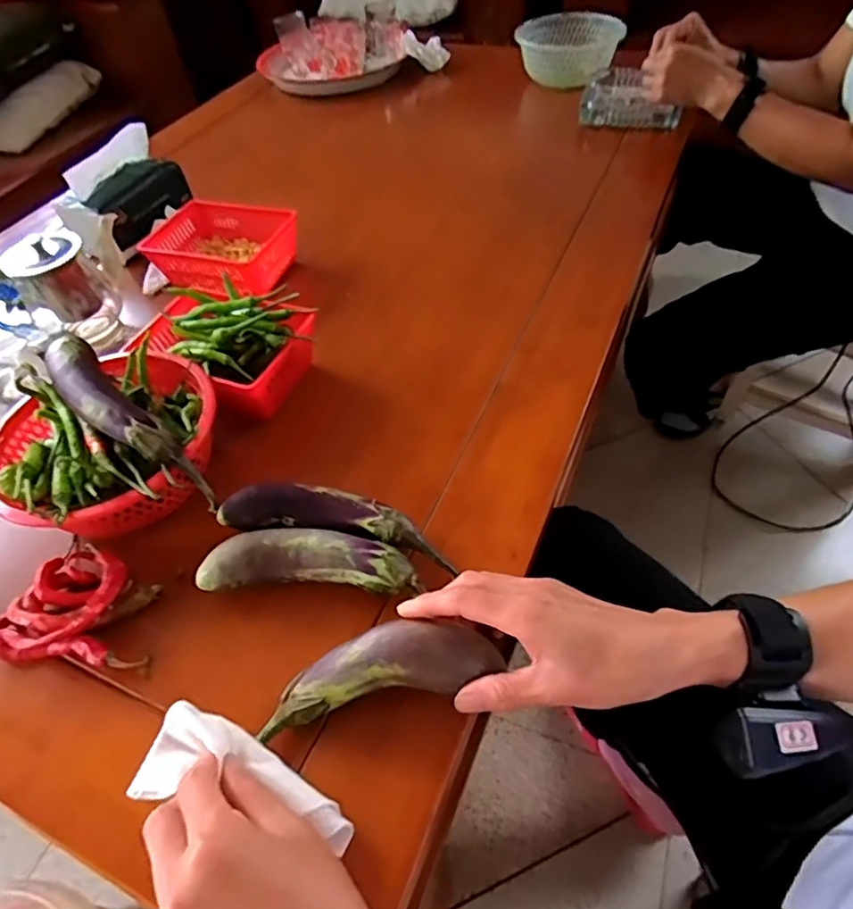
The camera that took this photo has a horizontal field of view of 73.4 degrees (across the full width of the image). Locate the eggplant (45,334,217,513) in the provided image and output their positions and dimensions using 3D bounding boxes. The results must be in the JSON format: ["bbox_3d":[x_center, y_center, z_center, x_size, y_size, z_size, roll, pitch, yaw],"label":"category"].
[{"bbox_3d":[-0.228,-0.028,0.433,0.187,0.036,0.042,39,63,14],"label":"eggplant"}]

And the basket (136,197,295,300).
[{"bbox_3d":[-0.247,-0.247,0.689,0.155,0.052,0.125,20,55,21],"label":"basket"}]

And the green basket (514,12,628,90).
[{"bbox_3d":[0.248,-0.707,0.999,0.181,0.067,0.149,5,51,11],"label":"green basket"}]

